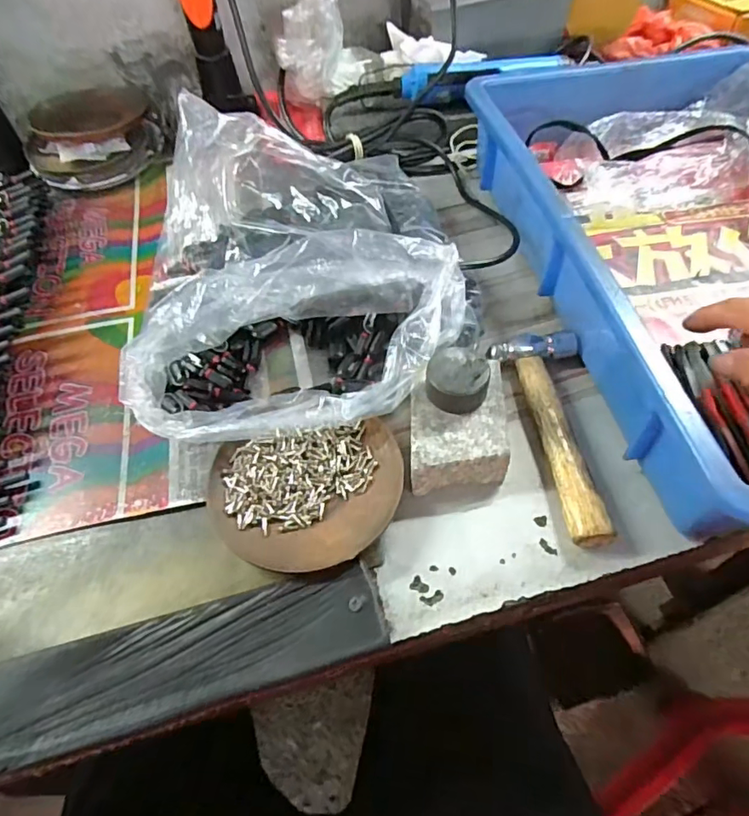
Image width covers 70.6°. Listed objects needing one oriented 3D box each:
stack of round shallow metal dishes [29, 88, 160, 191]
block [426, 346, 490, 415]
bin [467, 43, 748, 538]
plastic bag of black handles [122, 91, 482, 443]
[{"bbox_3d":[-0.289,-0.279,0.546,0.132,0.047,0.134,-23,56,-13],"label":"stack of round shallow metal dishes"},{"bbox_3d":[0.052,-0.018,0.327,0.037,0.023,0.039,-1,54,2],"label":"block"},{"bbox_3d":[0.260,-0.125,0.392,0.277,0.075,0.423,-10,54,-4],"label":"bin"},{"bbox_3d":[-0.057,-0.113,0.387,0.228,0.088,0.281,-4,53,0],"label":"plastic bag of black handles"}]

